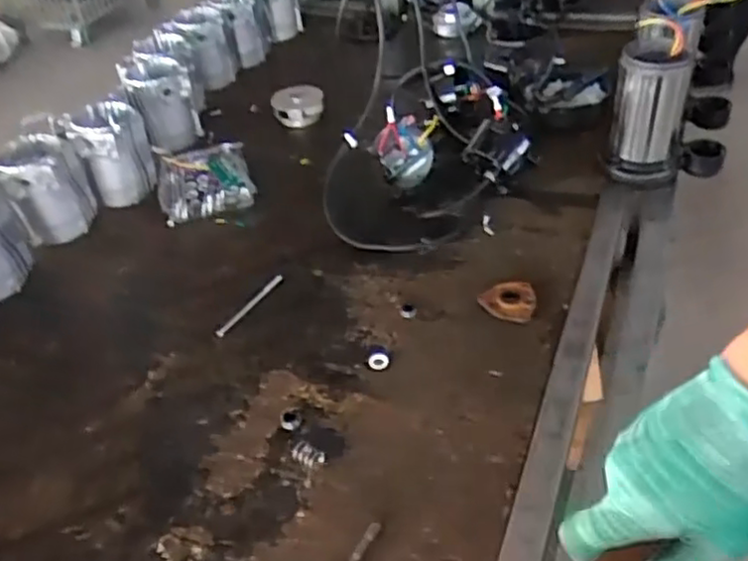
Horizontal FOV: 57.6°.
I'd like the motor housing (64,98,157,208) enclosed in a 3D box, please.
[{"bbox_3d":[-0.412,-0.203,1.089,0.108,0.149,0.112,-22,43,-16],"label":"motor housing"}]

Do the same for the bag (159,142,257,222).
[{"bbox_3d":[-0.278,-0.168,1.110,0.147,0.045,0.177,-15,41,-9],"label":"bag"}]

